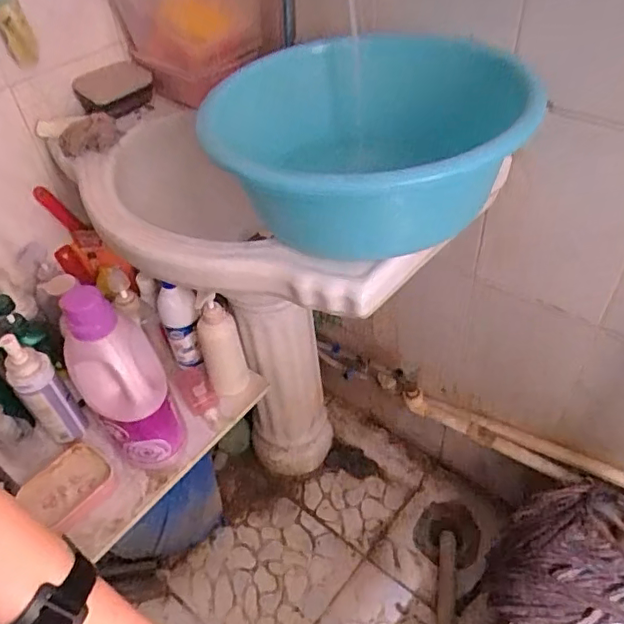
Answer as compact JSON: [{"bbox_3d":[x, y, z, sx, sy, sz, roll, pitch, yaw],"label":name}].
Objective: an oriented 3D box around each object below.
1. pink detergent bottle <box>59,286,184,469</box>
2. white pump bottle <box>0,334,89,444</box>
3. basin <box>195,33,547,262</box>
[{"bbox_3d":[-0.265,0.105,0.798,0.114,0.300,0.101,-27,51,-21],"label":"pink detergent bottle"},{"bbox_3d":[-0.409,0.121,0.854,0.063,0.227,0.054,-33,53,-25],"label":"white pump bottle"},{"bbox_3d":[0.067,-0.189,0.634,0.297,0.157,0.336,-19,48,-14],"label":"basin"}]

